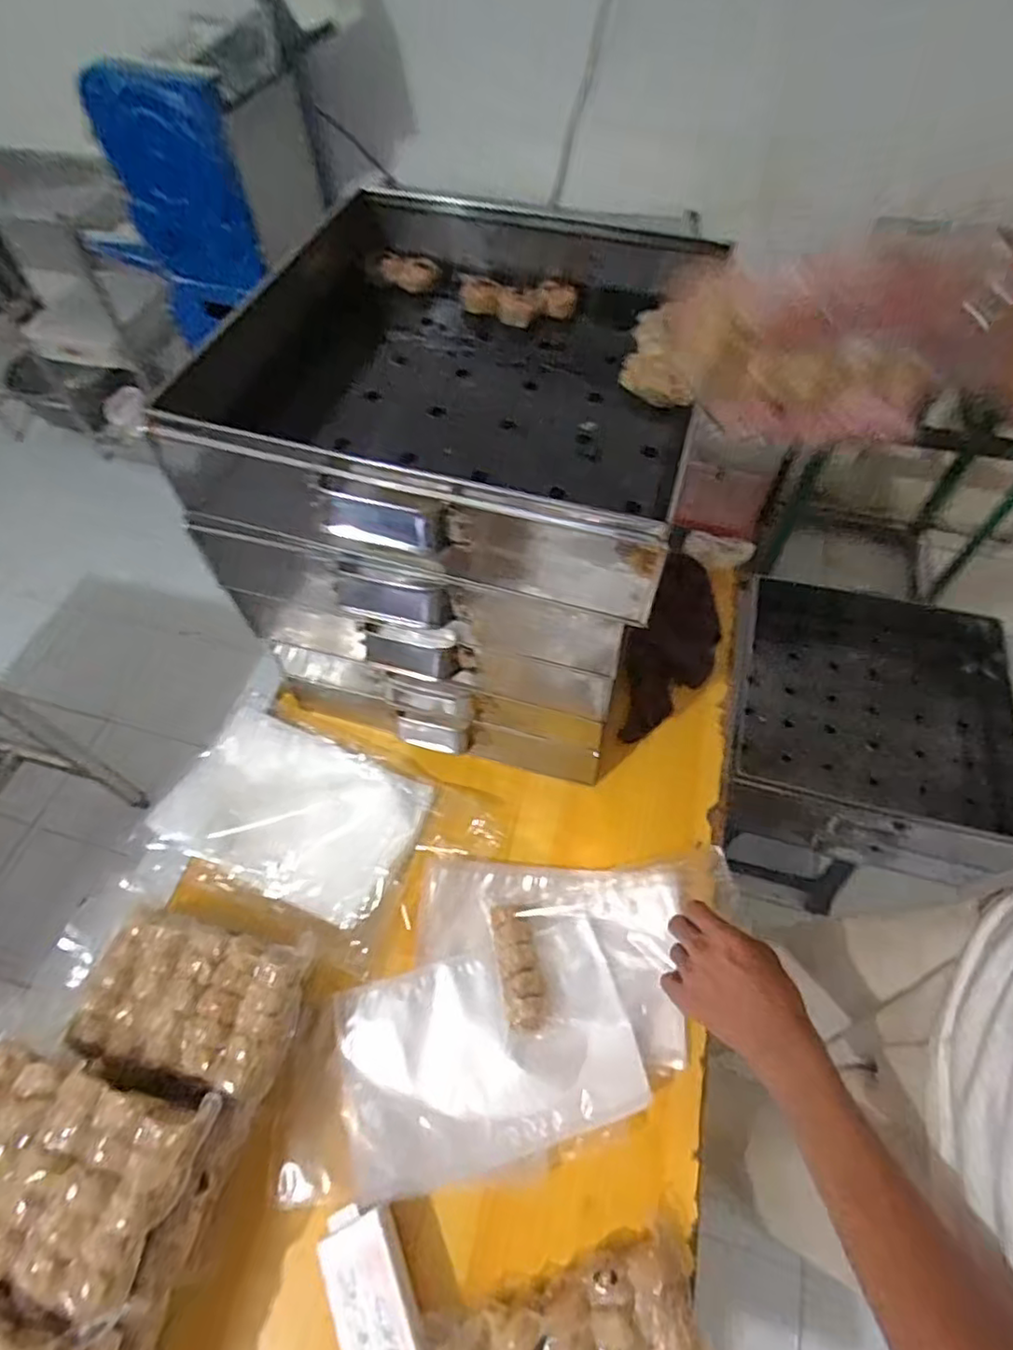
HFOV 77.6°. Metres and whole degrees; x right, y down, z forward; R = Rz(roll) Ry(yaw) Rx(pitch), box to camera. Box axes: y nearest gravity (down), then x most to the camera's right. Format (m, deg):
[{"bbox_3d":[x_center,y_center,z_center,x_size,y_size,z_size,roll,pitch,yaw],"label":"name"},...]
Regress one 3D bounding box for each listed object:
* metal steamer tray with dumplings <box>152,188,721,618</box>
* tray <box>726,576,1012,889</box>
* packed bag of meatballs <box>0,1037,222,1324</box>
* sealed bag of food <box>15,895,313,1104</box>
[{"bbox_3d":[-0.033,-0.272,0.563,0.405,0.096,0.435,14,59,10],"label":"metal steamer tray with dumplings"},{"bbox_3d":[0.578,0.056,0.994,0.459,0.170,0.432,16,59,11],"label":"tray"},{"bbox_3d":[-0.329,0.368,0.463,0.183,0.032,0.131,9,58,7],"label":"packed bag of meatballs"},{"bbox_3d":[-0.303,0.279,0.564,0.233,0.027,0.124,10,58,8],"label":"sealed bag of food"}]

